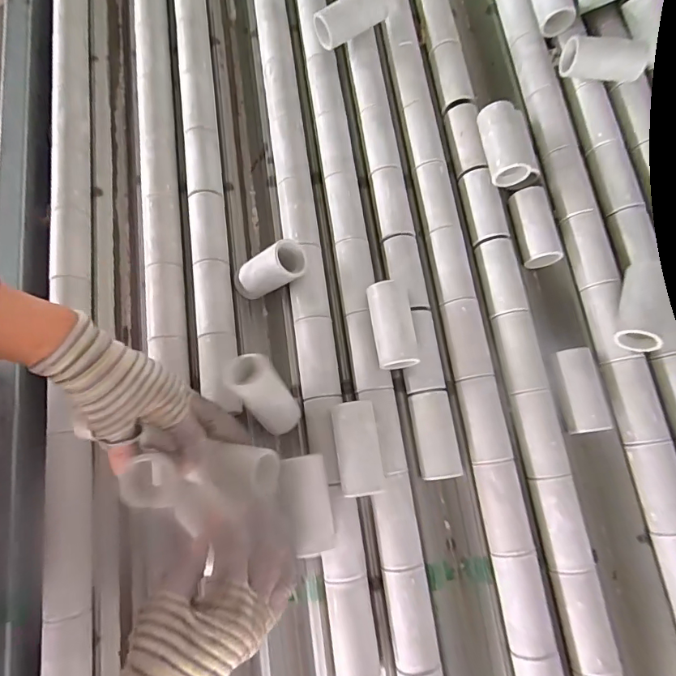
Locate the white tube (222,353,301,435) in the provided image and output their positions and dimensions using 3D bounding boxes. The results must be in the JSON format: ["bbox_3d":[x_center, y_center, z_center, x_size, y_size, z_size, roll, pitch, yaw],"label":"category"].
[{"bbox_3d":[-0.066,0.056,0.433,0.041,0.034,0.088,-38,122,-8],"label":"white tube"}]

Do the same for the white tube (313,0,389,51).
[{"bbox_3d":[0.020,-0.390,0.550,0.097,0.041,0.032,-31,77,-6],"label":"white tube"}]

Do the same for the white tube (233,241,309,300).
[{"bbox_3d":[-0.075,-0.068,0.479,0.081,0.040,0.037,-28,75,25],"label":"white tube"}]

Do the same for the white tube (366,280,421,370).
[{"bbox_3d":[0.054,-0.012,0.456,0.039,0.035,0.082,-9,76,-1],"label":"white tube"}]

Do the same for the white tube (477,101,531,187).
[{"bbox_3d":[0.186,-0.216,0.504,0.047,0.036,0.082,-6,76,0],"label":"white tube"}]

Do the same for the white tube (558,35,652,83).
[{"bbox_3d":[0.306,-0.321,0.526,0.089,0.039,0.033,8,76,3],"label":"white tube"}]

